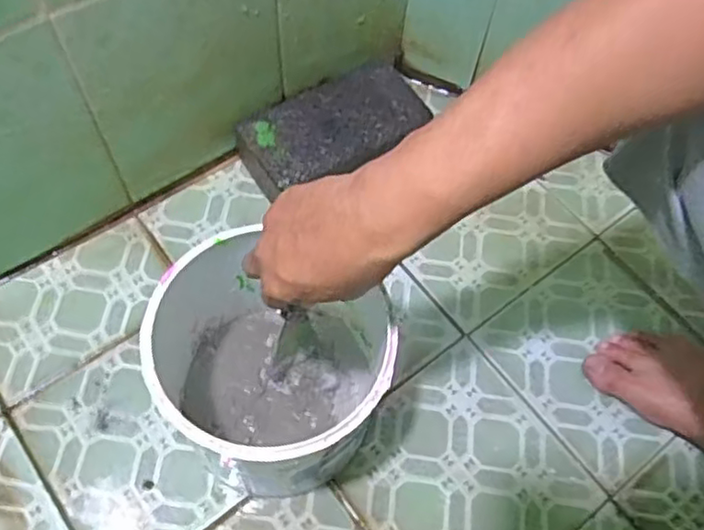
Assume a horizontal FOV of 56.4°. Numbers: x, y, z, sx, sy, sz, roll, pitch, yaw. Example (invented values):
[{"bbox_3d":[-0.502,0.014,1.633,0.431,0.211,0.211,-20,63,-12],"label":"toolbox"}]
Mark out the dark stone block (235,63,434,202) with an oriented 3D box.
[{"bbox_3d":[-0.018,-0.150,0.734,0.204,0.053,0.105,-33,68,-18],"label":"dark stone block"}]

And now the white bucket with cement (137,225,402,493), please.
[{"bbox_3d":[-0.064,0.091,0.545,0.174,0.181,0.169,2,62,-3],"label":"white bucket with cement"}]

